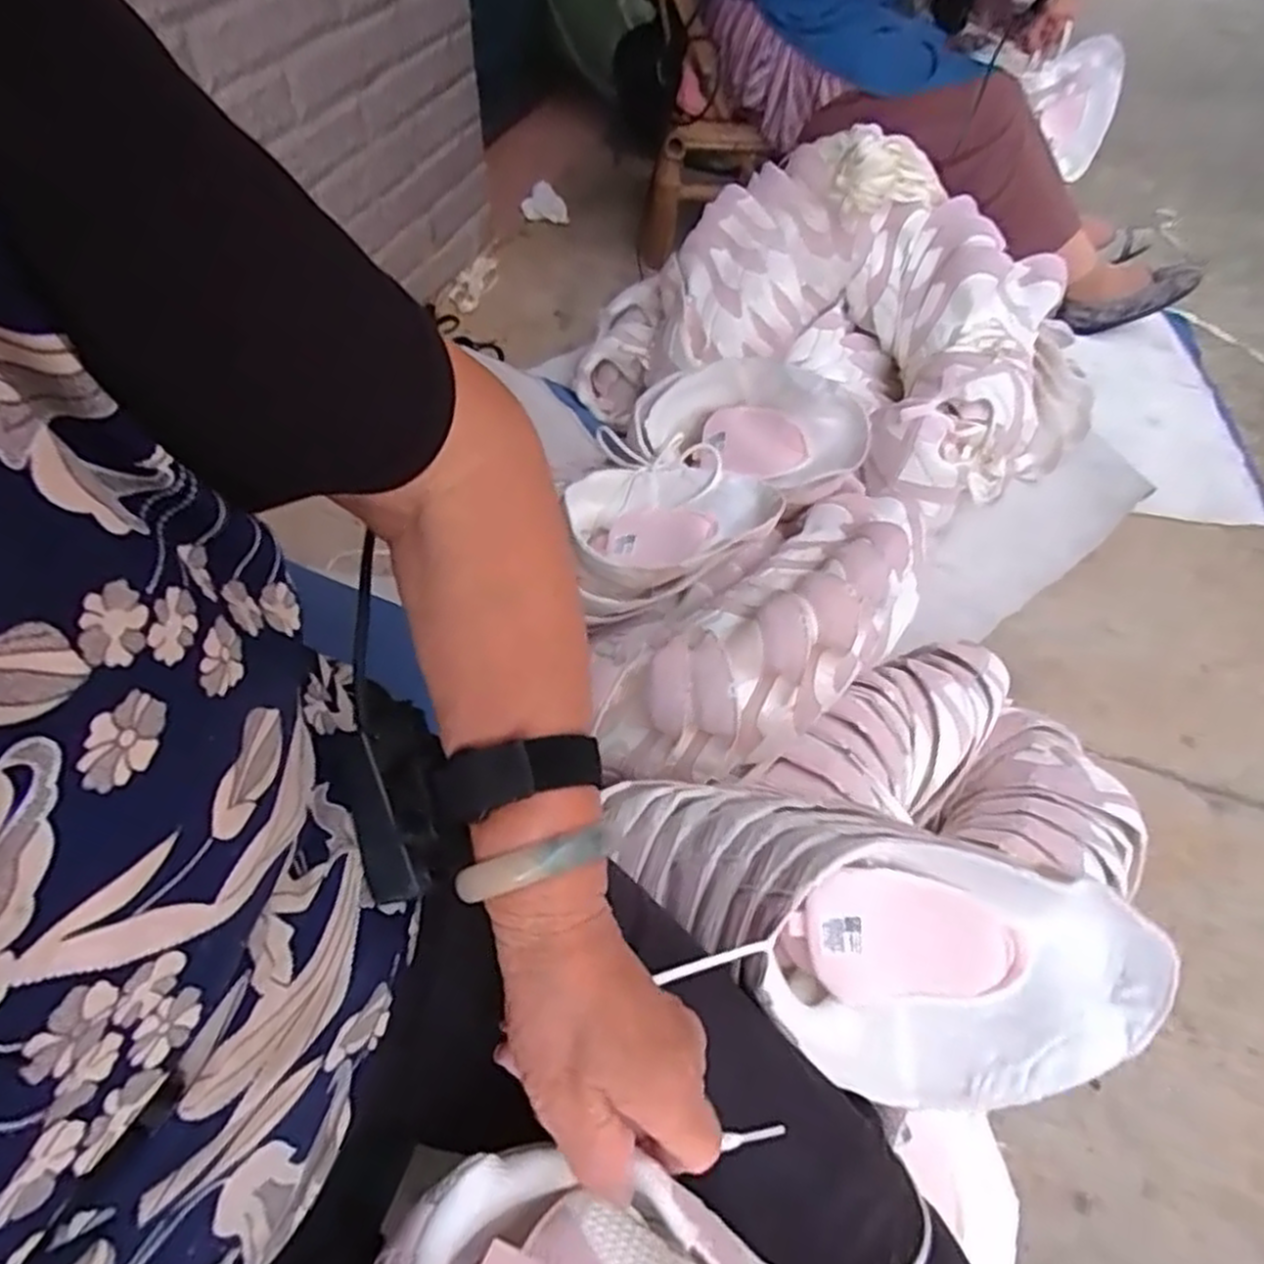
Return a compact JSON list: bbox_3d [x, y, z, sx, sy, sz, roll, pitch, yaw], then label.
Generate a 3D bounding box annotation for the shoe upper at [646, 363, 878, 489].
[{"bbox_3d":[0.100,-0.198,0.770,0.250,0.103,0.091,18,53,33],"label":"shoe upper"}]

